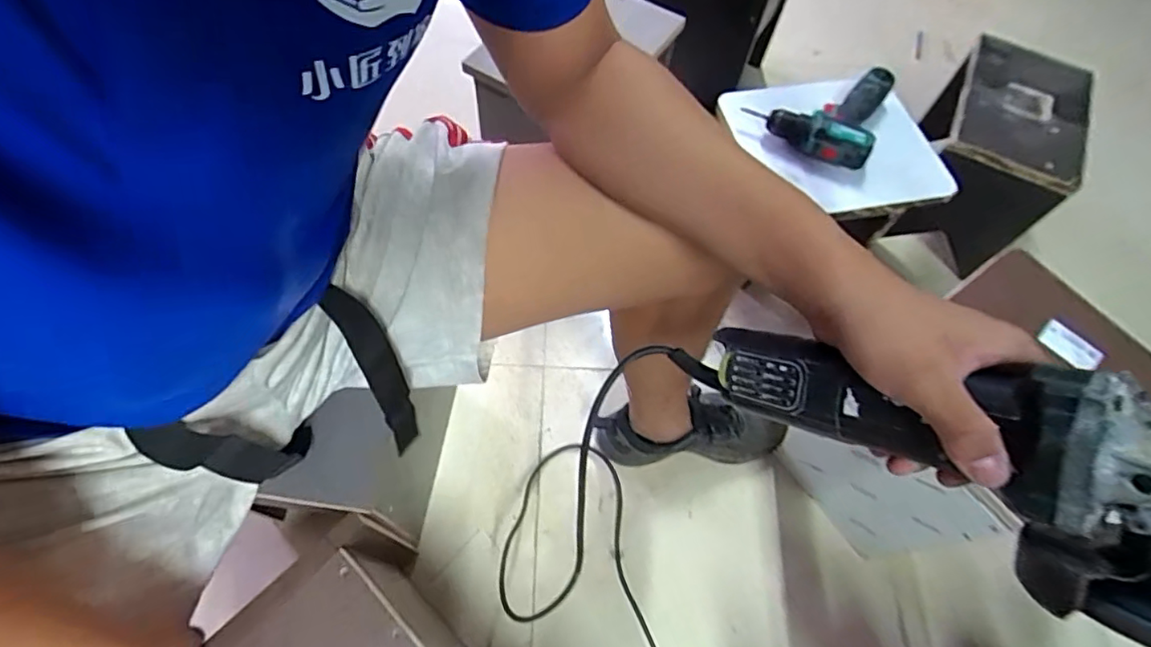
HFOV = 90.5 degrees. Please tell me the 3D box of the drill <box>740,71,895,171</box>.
[{"bbox_3d":[0.382,-0.329,0.877,0.185,0.061,0.197,34,66,13],"label":"drill"}]

